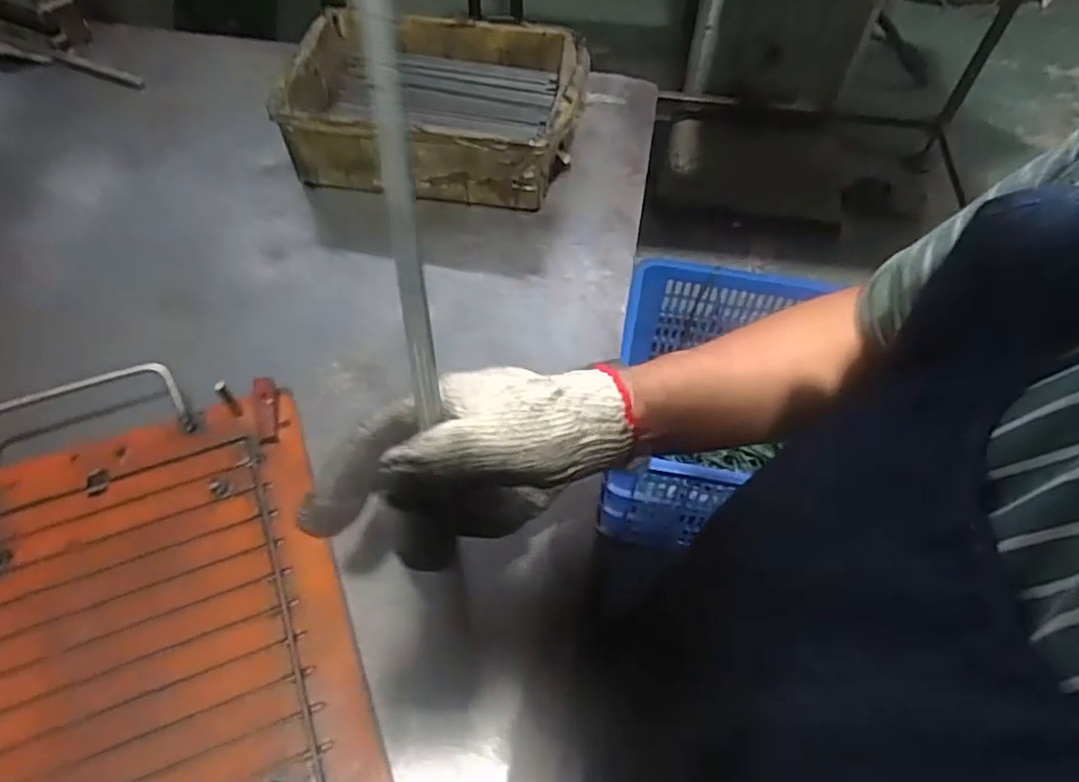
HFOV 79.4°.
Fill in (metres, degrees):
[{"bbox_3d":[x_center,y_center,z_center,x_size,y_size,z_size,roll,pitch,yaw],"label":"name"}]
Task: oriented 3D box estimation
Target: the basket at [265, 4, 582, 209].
[{"bbox_3d":[-0.092,-0.259,0.599,0.248,0.084,0.175,10,56,4],"label":"basket"}]

